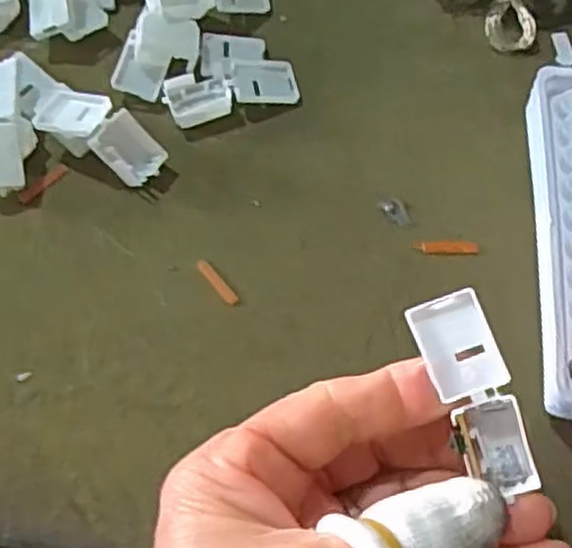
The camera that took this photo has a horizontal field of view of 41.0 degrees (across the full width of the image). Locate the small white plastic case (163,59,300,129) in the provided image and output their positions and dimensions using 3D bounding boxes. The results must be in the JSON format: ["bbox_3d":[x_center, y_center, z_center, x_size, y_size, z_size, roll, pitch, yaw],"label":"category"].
[{"bbox_3d":[-0.022,-0.077,0.317,0.054,0.008,0.021,-15,69,-7],"label":"small white plastic case"}]

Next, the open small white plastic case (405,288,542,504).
[{"bbox_3d":[0.051,0.032,0.207,0.019,0.013,0.054,-23,93,-9],"label":"open small white plastic case"}]

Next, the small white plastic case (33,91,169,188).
[{"bbox_3d":[-0.073,-0.055,0.301,0.052,0.020,0.021,30,70,10],"label":"small white plastic case"}]

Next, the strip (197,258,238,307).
[{"bbox_3d":[-0.026,0.003,0.288,0.005,0.004,0.022,-38,74,-13],"label":"strip"}]

